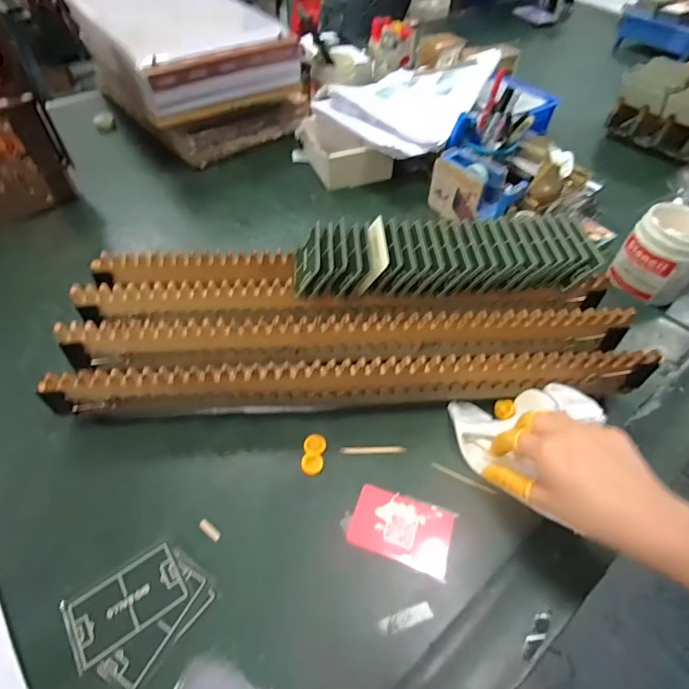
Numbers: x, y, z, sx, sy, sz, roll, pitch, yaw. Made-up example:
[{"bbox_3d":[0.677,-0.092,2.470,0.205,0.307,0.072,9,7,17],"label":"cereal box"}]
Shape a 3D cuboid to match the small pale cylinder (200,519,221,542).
[{"bbox_3d":[-0.118,0.162,0.383,0.024,0.004,0.008,33,60,22],"label":"small pale cylinder"}]

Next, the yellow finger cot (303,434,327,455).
[{"bbox_3d":[-0.029,0.097,0.434,0.022,0.004,0.022,1,51,-1],"label":"yellow finger cot"}]

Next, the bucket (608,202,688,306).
[{"bbox_3d":[0.426,-0.121,0.586,0.092,0.092,0.101,1,51,-1],"label":"bucket"}]

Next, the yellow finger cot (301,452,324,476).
[{"bbox_3d":[-0.031,0.114,0.421,0.021,0.004,0.021,1,51,-1],"label":"yellow finger cot"}]

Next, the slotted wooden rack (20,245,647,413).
[{"bbox_3d":[0.005,-0.022,0.477,0.572,0.076,0.194,-2,51,-3],"label":"slotted wooden rack"}]

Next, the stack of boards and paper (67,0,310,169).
[{"bbox_3d":[-0.268,-0.496,0.797,0.275,0.180,0.324,-28,57,-22],"label":"stack of boards and paper"}]

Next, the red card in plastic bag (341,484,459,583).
[{"bbox_3d":[0.049,0.162,0.390,0.092,0.004,0.057,19,54,9],"label":"red card in plastic bag"}]

